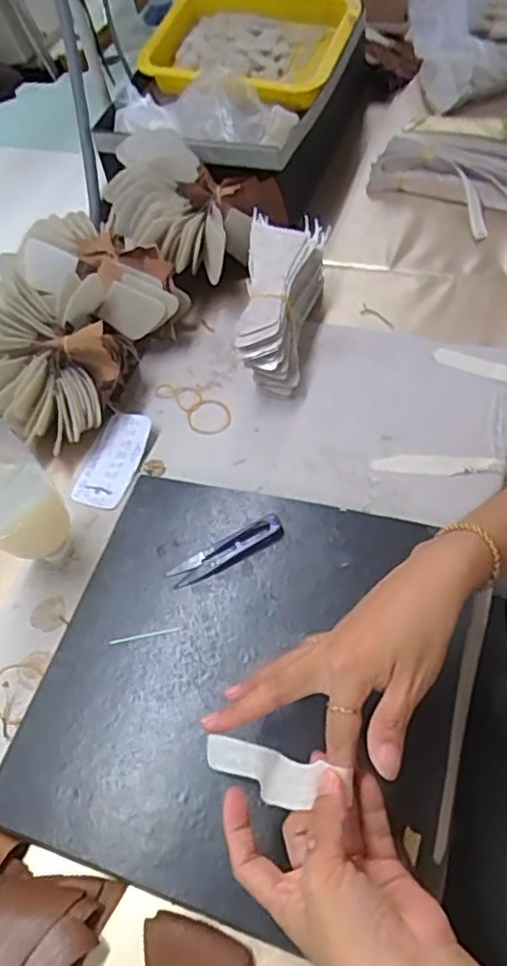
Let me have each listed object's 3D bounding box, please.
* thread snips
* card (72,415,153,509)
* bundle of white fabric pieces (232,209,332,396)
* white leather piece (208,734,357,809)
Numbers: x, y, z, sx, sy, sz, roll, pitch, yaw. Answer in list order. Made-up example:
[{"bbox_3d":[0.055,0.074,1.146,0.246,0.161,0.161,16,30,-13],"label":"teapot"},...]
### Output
[{"bbox_3d":[-0.023,0.056,0.547,0.099,0.011,0.026,-27,57,-8],"label":"thread snips"},{"bbox_3d":[-0.137,-0.023,0.646,0.053,0.007,0.104,16,69,20],"label":"card"},{"bbox_3d":[0.027,-0.186,0.683,0.077,0.072,0.197,3,59,12],"label":"bundle of white fabric pieces"},{"bbox_3d":[0.007,0.181,0.411,0.020,0.128,0.029,41,62,-19],"label":"white leather piece"}]

